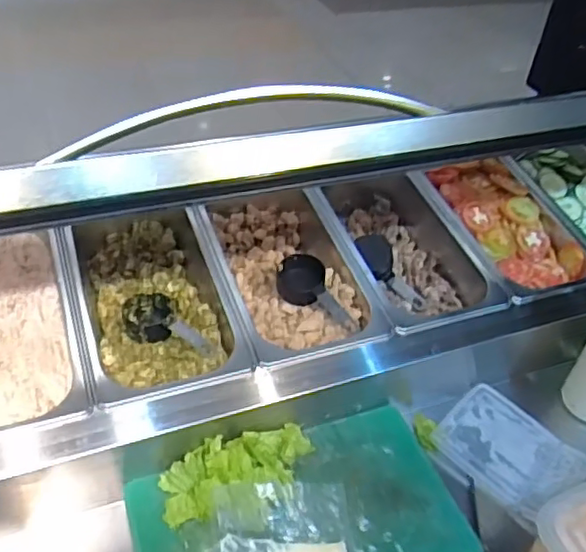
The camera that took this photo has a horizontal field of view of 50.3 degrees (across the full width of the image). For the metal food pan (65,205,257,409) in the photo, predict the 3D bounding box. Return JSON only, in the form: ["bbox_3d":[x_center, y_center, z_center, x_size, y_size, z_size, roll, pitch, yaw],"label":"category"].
[{"bbox_3d":[-0.176,0.036,0.777,0.173,0.081,0.295,-11,44,-19],"label":"metal food pan"}]

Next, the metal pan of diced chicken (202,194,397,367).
[{"bbox_3d":[-0.016,-0.007,0.838,0.174,0.077,0.315,-12,44,-20],"label":"metal pan of diced chicken"}]

